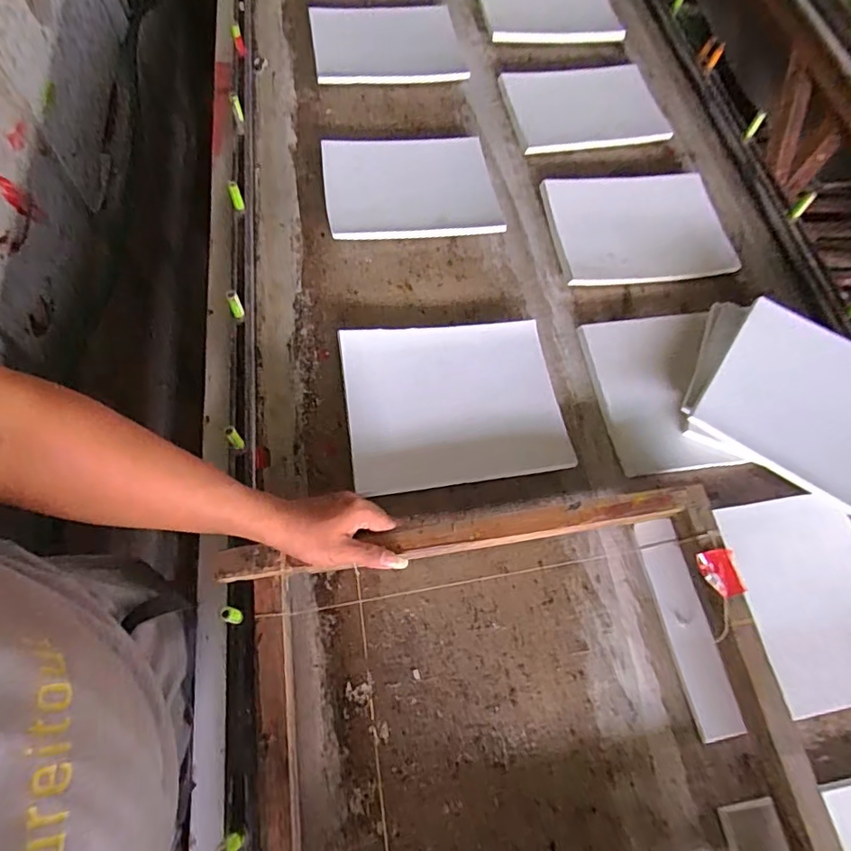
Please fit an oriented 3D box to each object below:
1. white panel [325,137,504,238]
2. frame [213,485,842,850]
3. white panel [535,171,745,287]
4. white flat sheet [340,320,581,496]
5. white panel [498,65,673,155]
[{"bbox_3d":[-0.026,-0.384,0.846,0.262,0.018,0.206,-7,67,-4],"label":"white panel"},{"bbox_3d":[0.085,0.281,0.510,0.521,0.067,0.397,-7,67,-4],"label":"frame"},{"bbox_3d":[0.327,-0.314,0.826,0.262,0.012,0.207,-5,66,-3],"label":"white panel"},{"bbox_3d":[0.031,-0.036,0.689,0.264,0.021,0.228,-8,67,-4],"label":"white flat sheet"},{"bbox_3d":[0.280,-0.572,0.948,0.260,0.015,0.202,-10,67,-5],"label":"white panel"}]

